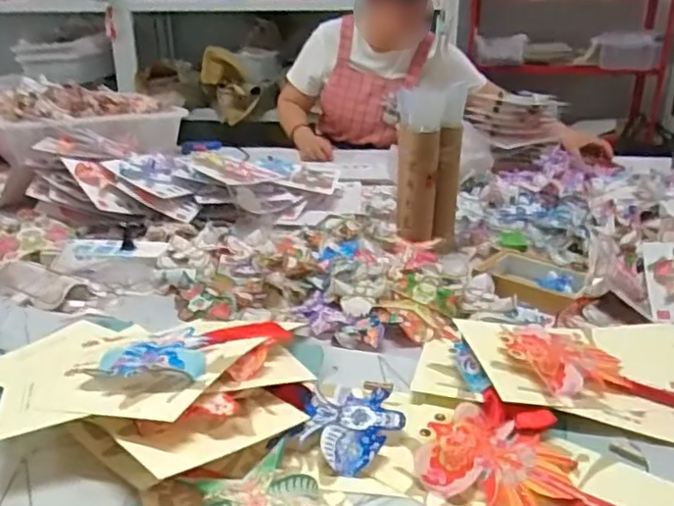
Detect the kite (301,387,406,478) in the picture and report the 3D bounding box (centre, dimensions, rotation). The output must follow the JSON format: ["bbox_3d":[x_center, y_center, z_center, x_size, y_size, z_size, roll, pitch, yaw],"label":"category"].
[{"bbox_3d":[0.018,0.186,0.665,0.102,0.021,0.111,0,23,3],"label":"kite"}]

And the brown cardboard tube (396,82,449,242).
[{"bbox_3d":[0.145,-0.149,1.094,0.076,0.256,0.079,1,23,4],"label":"brown cardboard tube"}]

